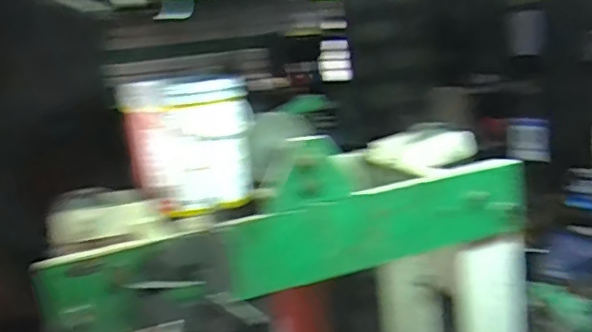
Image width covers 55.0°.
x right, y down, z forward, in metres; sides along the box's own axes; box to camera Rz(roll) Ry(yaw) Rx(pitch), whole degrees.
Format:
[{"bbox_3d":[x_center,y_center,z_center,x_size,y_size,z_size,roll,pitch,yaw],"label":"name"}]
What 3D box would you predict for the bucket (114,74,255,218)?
[{"bbox_3d":[-0.171,-0.039,0.919,0.167,0.200,0.164,-7,11,1],"label":"bucket"}]

